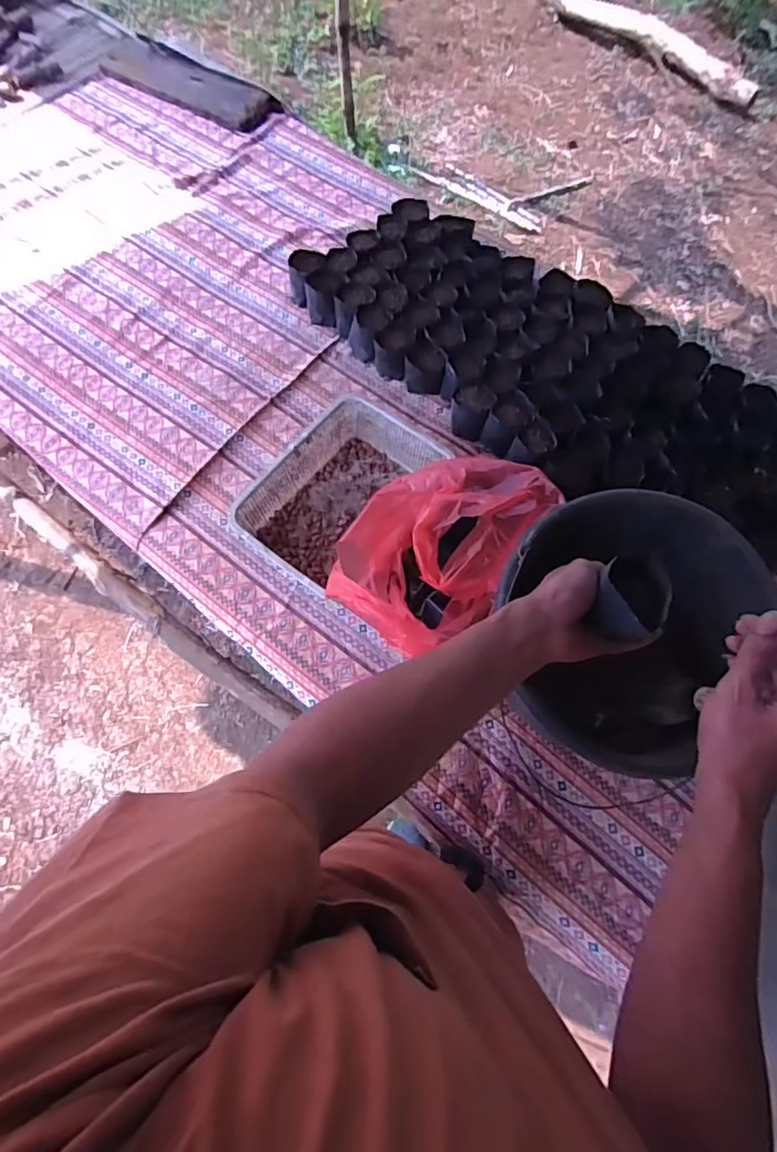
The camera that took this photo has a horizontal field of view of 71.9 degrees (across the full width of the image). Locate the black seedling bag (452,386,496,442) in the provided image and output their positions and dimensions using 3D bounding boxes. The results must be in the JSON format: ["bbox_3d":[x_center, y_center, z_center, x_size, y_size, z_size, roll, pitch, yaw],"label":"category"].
[{"bbox_3d":[0.133,-0.262,0.868,0.060,0.071,0.057,17,68,4],"label":"black seedling bag"}]

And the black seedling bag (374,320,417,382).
[{"bbox_3d":[0.011,-0.384,0.917,0.061,0.074,0.062,22,69,6],"label":"black seedling bag"}]

